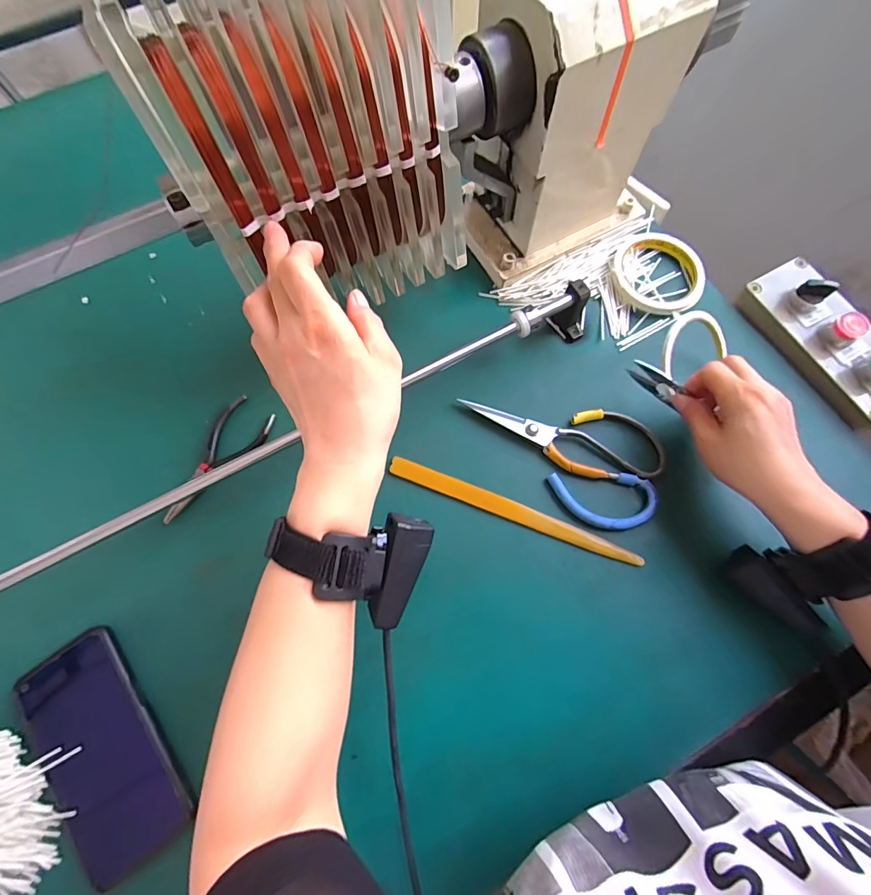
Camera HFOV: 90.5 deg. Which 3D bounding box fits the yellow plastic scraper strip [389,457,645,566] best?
[{"bbox_3d":[0.066,0.056,0.378,0.224,0.007,0.015,21,73,8],"label":"yellow plastic scraper strip"}]

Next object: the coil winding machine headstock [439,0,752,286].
[{"bbox_3d":[0.124,-0.281,0.378,0.265,0.214,0.109,-23,73,-6],"label":"coil winding machine headstock"}]

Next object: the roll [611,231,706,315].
[{"bbox_3d":[0.227,-0.181,0.442,0.088,0.013,0.092,0,72,1],"label":"roll"}]

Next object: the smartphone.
[{"bbox_3d":[-0.250,0.226,0.323,0.078,0.015,0.160,-35,75,-10],"label":"smartphone"}]

